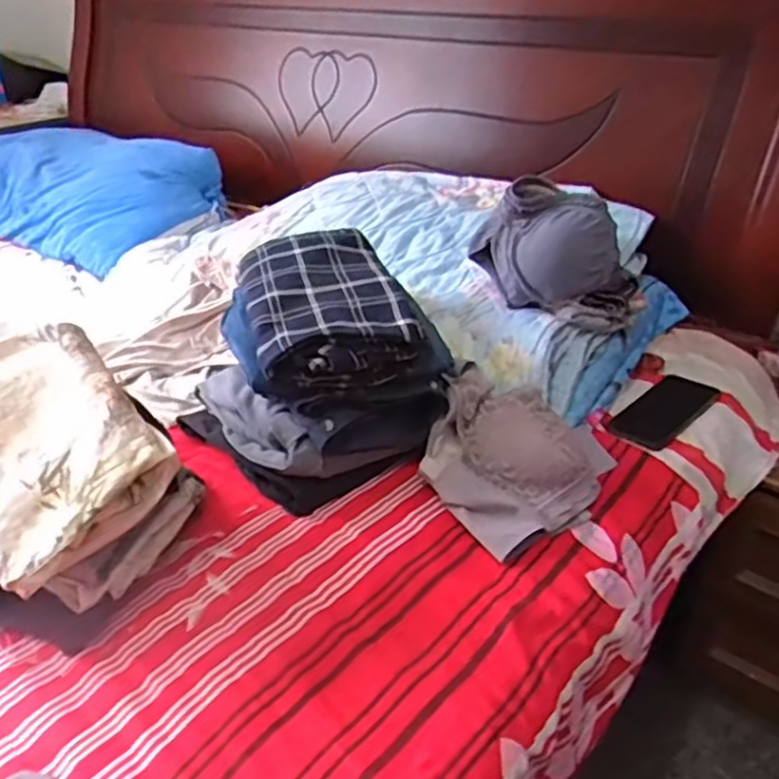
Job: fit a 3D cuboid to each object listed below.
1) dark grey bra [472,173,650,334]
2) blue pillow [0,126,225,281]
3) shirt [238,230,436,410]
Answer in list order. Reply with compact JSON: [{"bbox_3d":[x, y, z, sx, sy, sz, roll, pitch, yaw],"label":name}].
[{"bbox_3d":[0.215,-0.171,0.896,0.212,0.153,0.111,13,34,19],"label":"dark grey bra"},{"bbox_3d":[-0.655,-0.440,1.500,0.627,0.140,0.351,22,38,30],"label":"blue pillow"},{"bbox_3d":[-0.065,-0.098,0.828,0.195,0.083,0.265,-8,33,-13],"label":"shirt"}]

